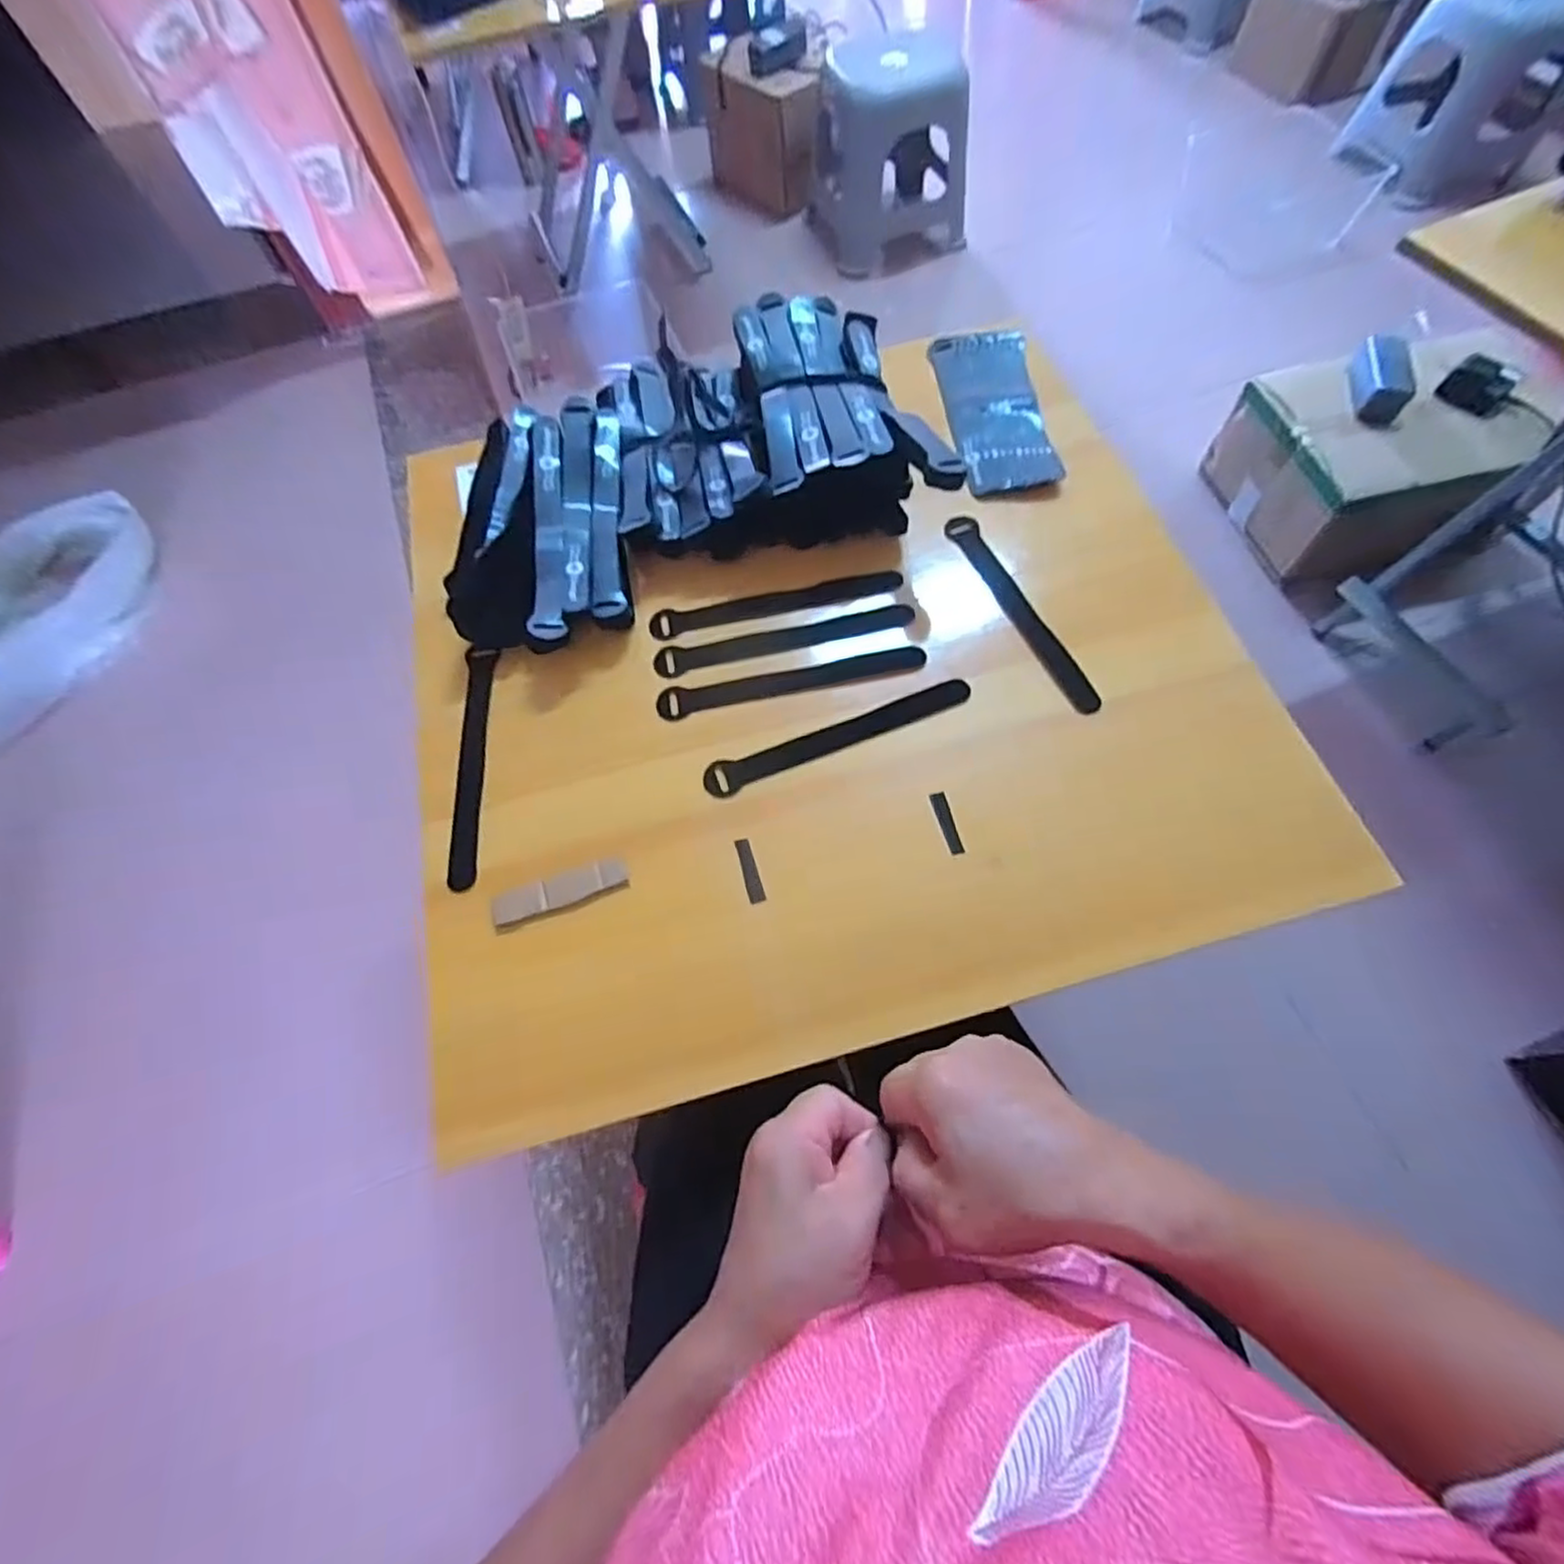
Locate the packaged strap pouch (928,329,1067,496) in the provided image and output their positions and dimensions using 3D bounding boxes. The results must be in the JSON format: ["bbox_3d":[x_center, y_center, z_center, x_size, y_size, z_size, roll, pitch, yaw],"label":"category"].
[{"bbox_3d":[0.190,-0.338,0.616,0.085,0.015,0.202,-5,64,1],"label":"packaged strap pouch"}]

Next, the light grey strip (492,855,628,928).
[{"bbox_3d":[-0.143,0.069,0.445,0.086,0.004,0.023,-20,61,-8],"label":"light grey strip"}]

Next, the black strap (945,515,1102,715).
[{"bbox_3d":[0.179,-0.134,0.526,0.026,0.011,0.198,-20,65,-7],"label":"black strap"}]

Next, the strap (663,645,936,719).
[{"bbox_3d":[0.008,-0.074,0.511,0.197,0.010,0.026,-11,64,-2],"label":"strap"}]

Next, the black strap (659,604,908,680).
[{"bbox_3d":[0.003,-0.109,0.531,0.198,0.011,0.024,-13,64,-3],"label":"black strap"}]

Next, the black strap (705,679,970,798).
[{"bbox_3d":[0.042,-0.031,0.485,0.196,0.008,0.026,-19,65,-6],"label":"black strap"}]

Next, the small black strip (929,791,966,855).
[{"bbox_3d":[0.110,0.027,0.458,0.010,0.005,0.043,-19,71,6],"label":"small black strip"}]

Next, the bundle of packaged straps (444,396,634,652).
[{"bbox_3d":[-0.196,-0.217,0.549,0.142,0.060,0.271,-6,64,0],"label":"bundle of packaged straps"}]

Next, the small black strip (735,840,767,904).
[{"bbox_3d":[-0.021,0.058,0.448,0.010,0.004,0.043,-17,64,-5],"label":"small black strip"}]

